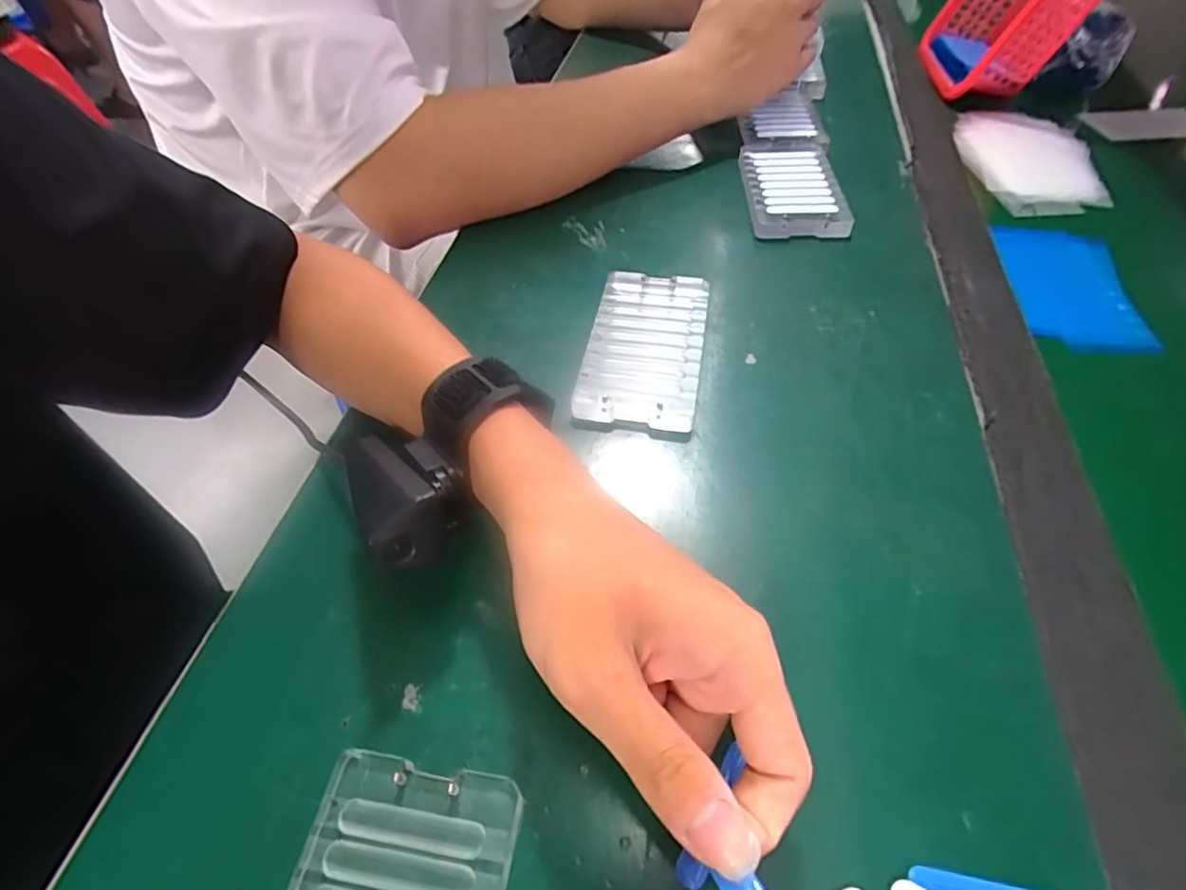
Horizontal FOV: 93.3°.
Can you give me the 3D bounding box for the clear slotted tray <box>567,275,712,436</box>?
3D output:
[{"bbox_3d":[0.032,-0.061,0.339,0.066,0.014,0.118,8,53,8],"label":"clear slotted tray"}]

